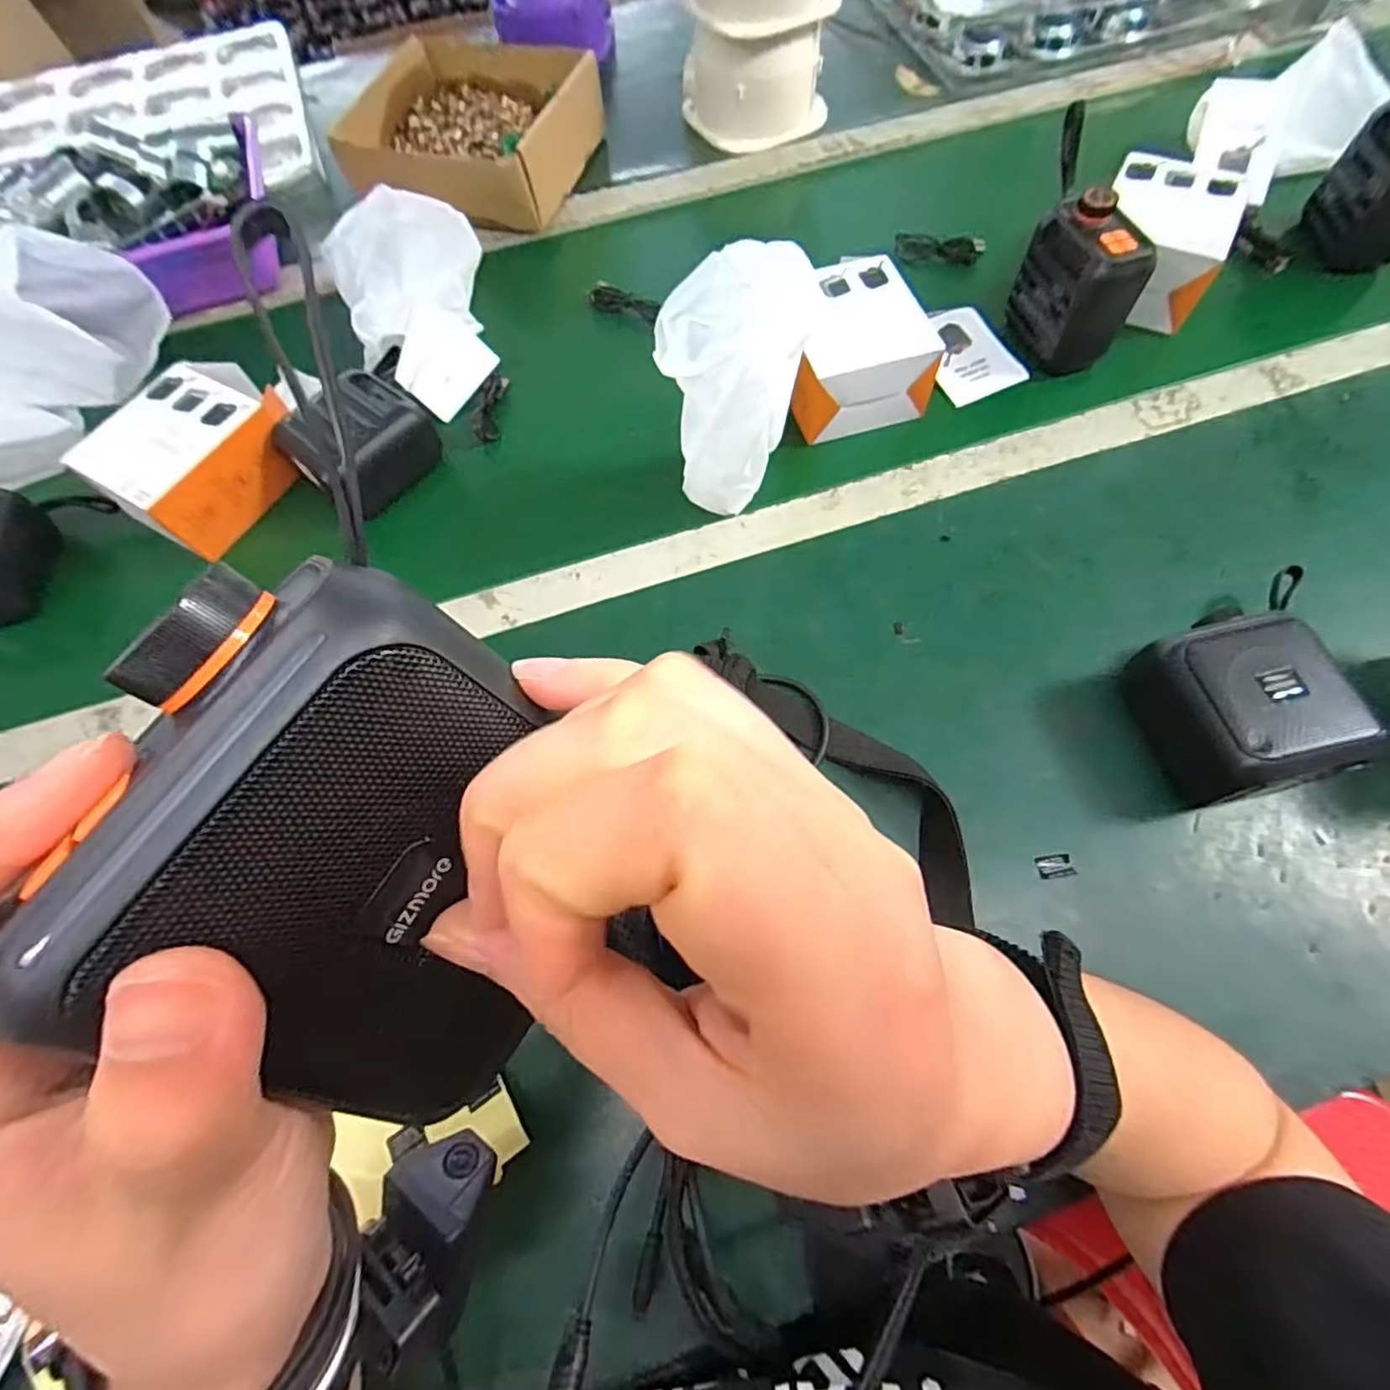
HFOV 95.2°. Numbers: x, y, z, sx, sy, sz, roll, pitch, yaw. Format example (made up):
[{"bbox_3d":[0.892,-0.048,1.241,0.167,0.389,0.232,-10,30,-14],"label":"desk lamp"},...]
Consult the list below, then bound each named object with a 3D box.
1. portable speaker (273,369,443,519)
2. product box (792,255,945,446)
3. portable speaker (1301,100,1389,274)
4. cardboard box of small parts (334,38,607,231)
[{"bbox_3d":[-0.253,-0.195,0.484,0.088,0.053,0.092,33,73,15],"label":"portable speaker"},{"bbox_3d":[0.120,-0.269,0.493,0.105,0.056,0.112,-15,67,-3],"label":"product box"},{"bbox_3d":[0.566,-0.419,0.514,0.053,0.086,0.089,6,67,6],"label":"portable speaker"},{"bbox_3d":[-0.218,-0.564,0.639,0.222,0.070,0.220,10,64,6],"label":"cardboard box of small parts"}]

